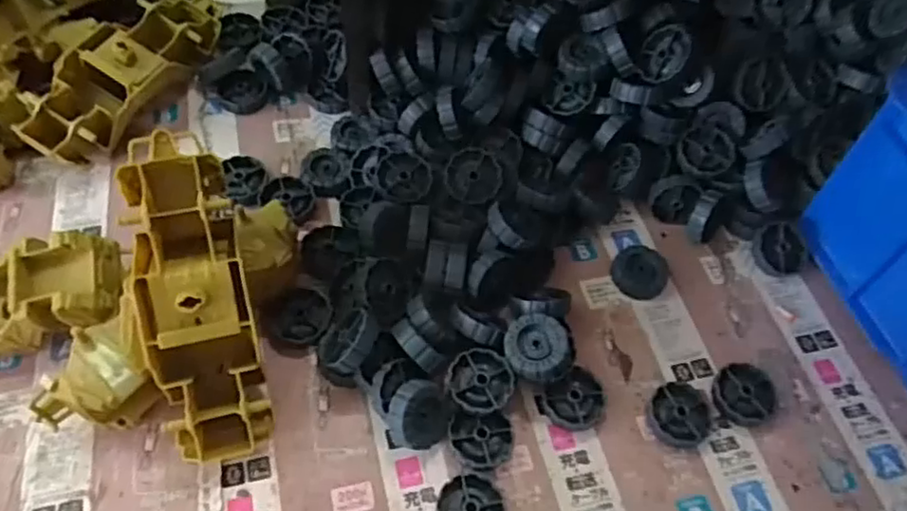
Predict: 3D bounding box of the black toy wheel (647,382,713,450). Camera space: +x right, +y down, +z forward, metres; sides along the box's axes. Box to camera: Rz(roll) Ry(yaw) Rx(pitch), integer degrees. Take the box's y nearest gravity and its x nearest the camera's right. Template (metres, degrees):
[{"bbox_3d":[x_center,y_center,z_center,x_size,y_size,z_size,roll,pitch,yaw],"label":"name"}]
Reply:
[{"bbox_3d":[0.140,0.099,0.416,0.039,0.011,0.037,0,56,0],"label":"black toy wheel"}]

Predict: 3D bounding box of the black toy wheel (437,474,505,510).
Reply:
[{"bbox_3d":[0.010,0.142,0.374,0.036,0.011,0.036,0,56,0],"label":"black toy wheel"}]

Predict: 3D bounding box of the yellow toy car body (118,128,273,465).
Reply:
[{"bbox_3d":[-0.140,0.025,0.369,0.057,0.050,0.179,-12,89,-8],"label":"yellow toy car body"}]

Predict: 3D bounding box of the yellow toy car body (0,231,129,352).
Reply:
[{"bbox_3d":[-0.271,0.032,0.395,0.157,0.070,0.057,-5,57,-7],"label":"yellow toy car body"}]

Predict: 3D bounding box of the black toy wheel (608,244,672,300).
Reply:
[{"bbox_3d":[0.132,0.012,0.476,0.038,0.014,0.035,0,56,0],"label":"black toy wheel"}]

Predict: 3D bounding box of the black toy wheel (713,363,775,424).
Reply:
[{"bbox_3d":[0.183,0.087,0.424,0.036,0.011,0.037,0,56,0],"label":"black toy wheel"}]

